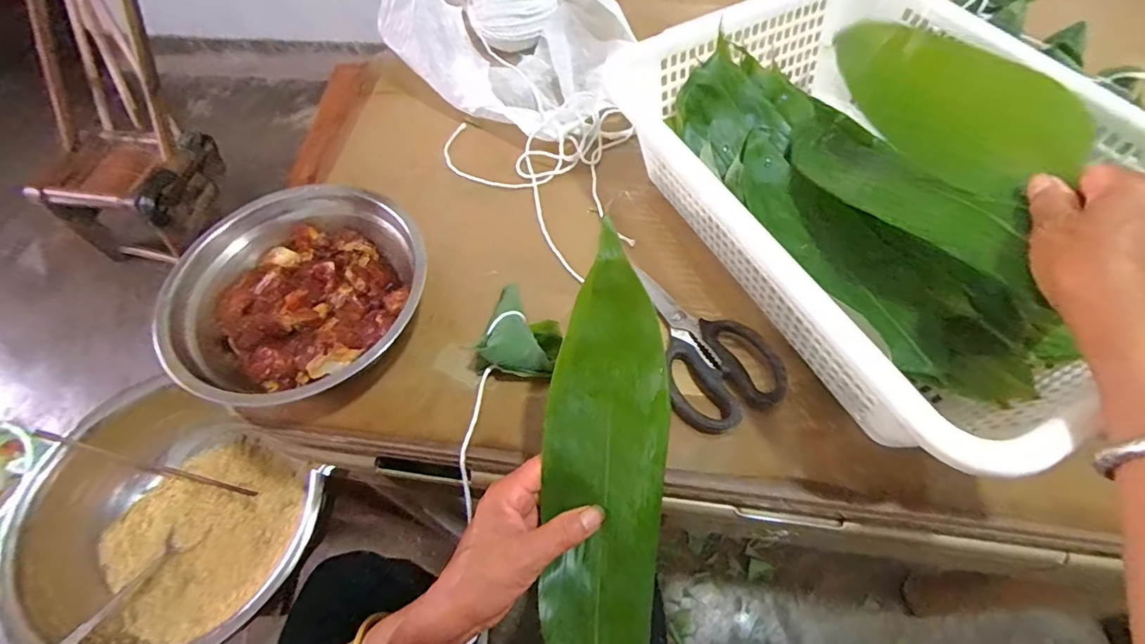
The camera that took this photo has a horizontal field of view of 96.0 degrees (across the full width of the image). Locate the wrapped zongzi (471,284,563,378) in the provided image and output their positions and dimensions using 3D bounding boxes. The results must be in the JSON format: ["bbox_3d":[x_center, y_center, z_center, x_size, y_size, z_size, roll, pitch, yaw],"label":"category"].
[{"bbox_3d":[-0.043,0.008,0.431,0.067,0.037,0.074,14,62,12],"label":"wrapped zongzi"}]

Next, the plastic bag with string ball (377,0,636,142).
[{"bbox_3d":[-0.069,-0.360,0.584,0.259,0.164,0.232,22,64,16],"label":"plastic bag with string ball"}]

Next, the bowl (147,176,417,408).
[{"bbox_3d":[-0.230,-0.023,0.442,0.216,0.058,0.202,-2,60,3],"label":"bowl"}]

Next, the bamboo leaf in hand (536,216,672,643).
[{"bbox_3d":[0.020,0.096,0.330,0.078,0.032,0.284,3,90,6],"label":"bamboo leaf in hand"}]

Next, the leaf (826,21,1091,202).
[{"bbox_3d":[0.289,-0.183,0.414,0.083,0.011,0.248,-45,38,28],"label":"leaf"}]

